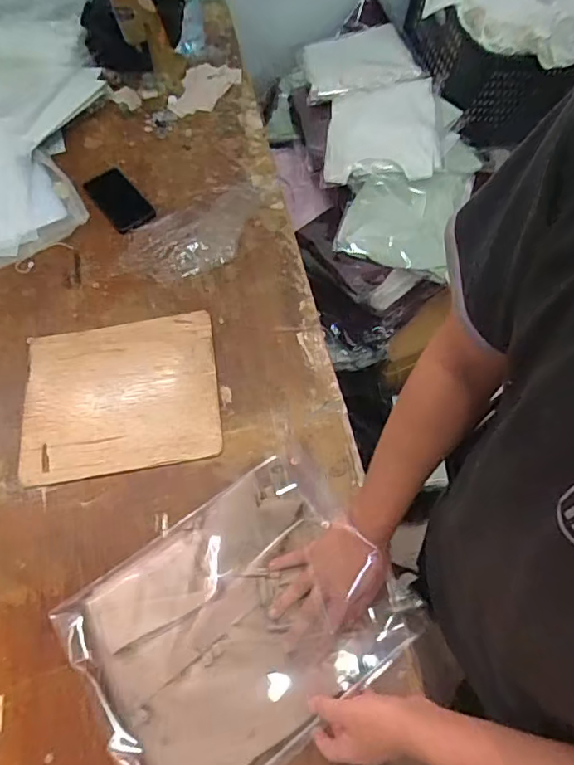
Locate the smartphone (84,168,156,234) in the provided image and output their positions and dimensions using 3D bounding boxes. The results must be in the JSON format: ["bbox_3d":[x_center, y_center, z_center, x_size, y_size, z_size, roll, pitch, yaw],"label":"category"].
[{"bbox_3d":[-0.318,-0.345,0.994,0.089,0.014,0.168,-33,68,-27],"label":"smartphone"}]

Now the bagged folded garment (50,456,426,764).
[{"bbox_3d":[-0.056,0.276,0.613,0.345,0.052,0.280,-34,70,-13],"label":"bagged folded garment"}]

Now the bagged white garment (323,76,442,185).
[{"bbox_3d":[0.231,-0.608,1.298,0.274,0.031,0.223,-4,86,3],"label":"bagged white garment"}]

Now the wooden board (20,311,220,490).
[{"bbox_3d":[-0.249,0.015,0.796,0.284,0.015,0.247,-10,60,-1],"label":"wooden board"}]

